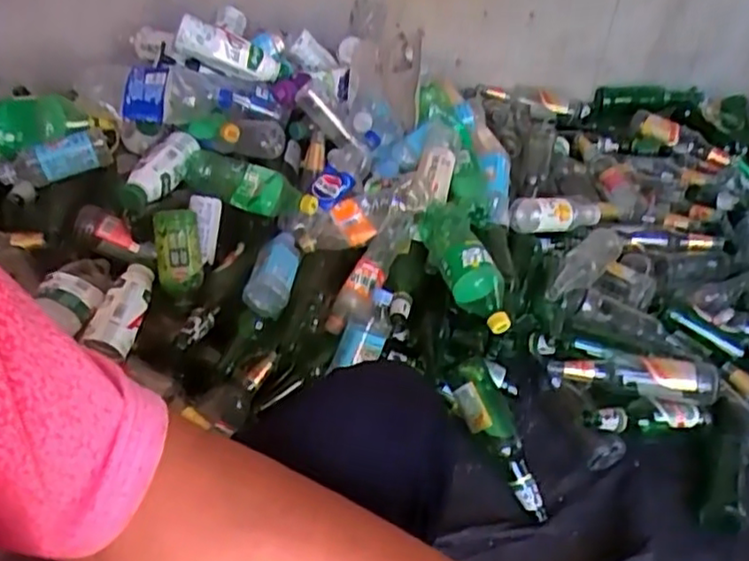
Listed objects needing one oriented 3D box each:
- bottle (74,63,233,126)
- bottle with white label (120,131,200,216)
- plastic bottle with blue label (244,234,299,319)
[{"bbox_3d":[-0.364,-0.300,1.097,0.249,0.070,0.081,1,38,-5],"label":"bottle"},{"bbox_3d":[-0.345,-0.170,1.058,0.065,0.051,0.198,12,38,8],"label":"bottle with white label"},{"bbox_3d":[-0.152,-0.022,1.023,0.062,0.055,0.166,6,38,1],"label":"plastic bottle with blue label"}]

